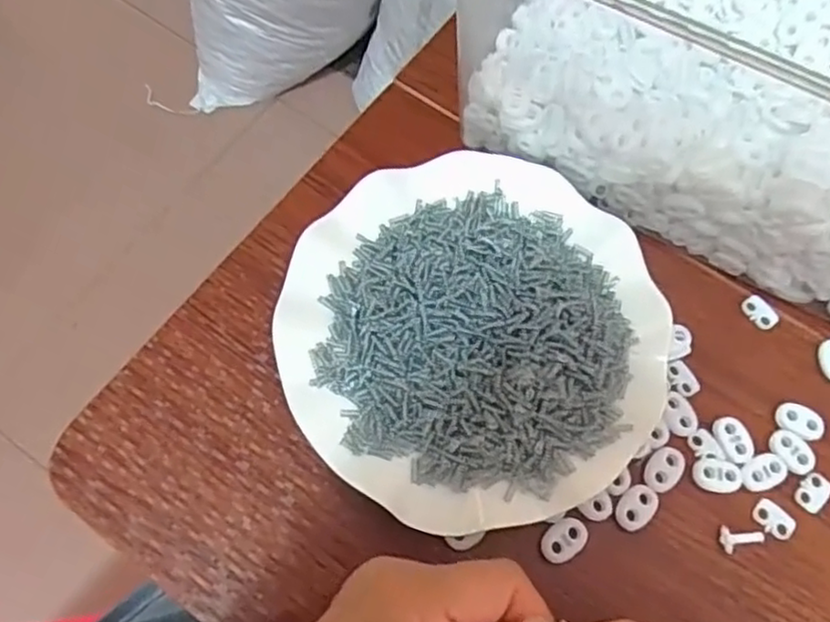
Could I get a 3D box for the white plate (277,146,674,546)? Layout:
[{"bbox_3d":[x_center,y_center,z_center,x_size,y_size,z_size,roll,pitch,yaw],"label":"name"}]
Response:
[{"bbox_3d":[0.029,0.009,0.336,0.176,0.029,0.181,0,69,-1],"label":"white plate"}]

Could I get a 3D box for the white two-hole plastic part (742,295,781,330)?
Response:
[{"bbox_3d":[0.184,0.001,0.360,0.012,0.004,0.020,-42,75,-15],"label":"white two-hole plastic part"}]

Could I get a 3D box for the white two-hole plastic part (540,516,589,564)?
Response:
[{"bbox_3d":[0.068,0.105,0.310,0.023,0.004,0.015,-38,74,-14],"label":"white two-hole plastic part"}]

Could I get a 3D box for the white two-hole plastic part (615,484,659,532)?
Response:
[{"bbox_3d":[0.104,0.092,0.317,0.015,0.004,0.022,41,74,13],"label":"white two-hole plastic part"}]

